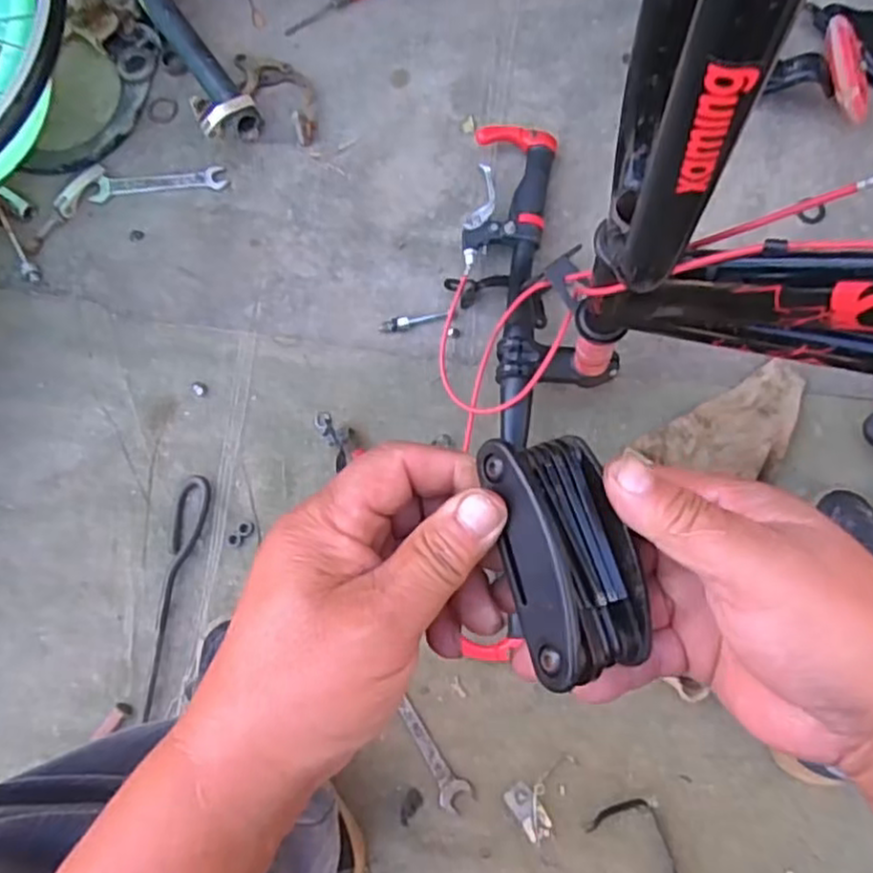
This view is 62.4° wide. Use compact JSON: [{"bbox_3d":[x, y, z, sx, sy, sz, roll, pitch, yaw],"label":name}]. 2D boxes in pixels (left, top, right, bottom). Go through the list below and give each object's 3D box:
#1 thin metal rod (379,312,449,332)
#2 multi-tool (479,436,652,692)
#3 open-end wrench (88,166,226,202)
[{"bbox_3d":[-0.025,-0.123,0.768,0.073,0.011,0.014,-6,80,1],"label":"thin metal rod"},{"bbox_3d":[0.045,0.041,0.258,0.042,0.028,0.081,-3,72,-41],"label":"multi-tool"},{"bbox_3d":[-0.306,-0.279,0.796,0.148,0.008,0.028,-6,80,1],"label":"open-end wrench"}]

